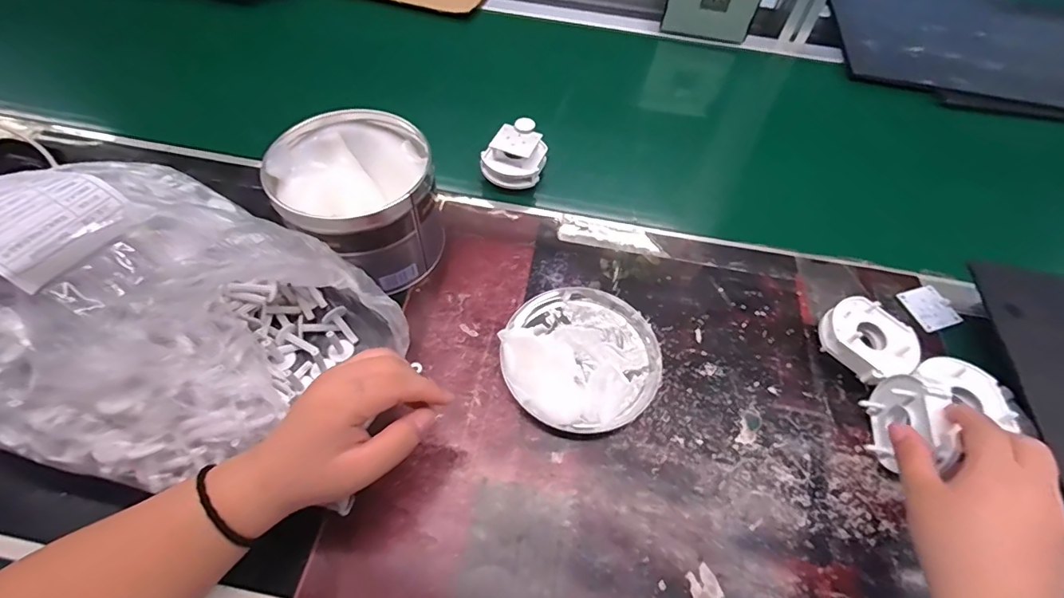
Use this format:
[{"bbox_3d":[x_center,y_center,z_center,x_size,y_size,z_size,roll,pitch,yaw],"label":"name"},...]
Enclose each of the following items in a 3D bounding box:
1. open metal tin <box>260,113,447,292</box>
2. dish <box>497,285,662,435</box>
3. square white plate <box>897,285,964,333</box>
[{"bbox_3d":[-0.145,-0.081,0.426,0.122,0.100,0.127,2,56,-2],"label":"open metal tin"},{"bbox_3d":[0.040,0.044,0.399,0.126,0.022,0.128,2,56,-2],"label":"dish"},{"bbox_3d":[0.370,0.008,0.453,0.049,0.005,0.043,-13,58,-12],"label":"square white plate"}]

